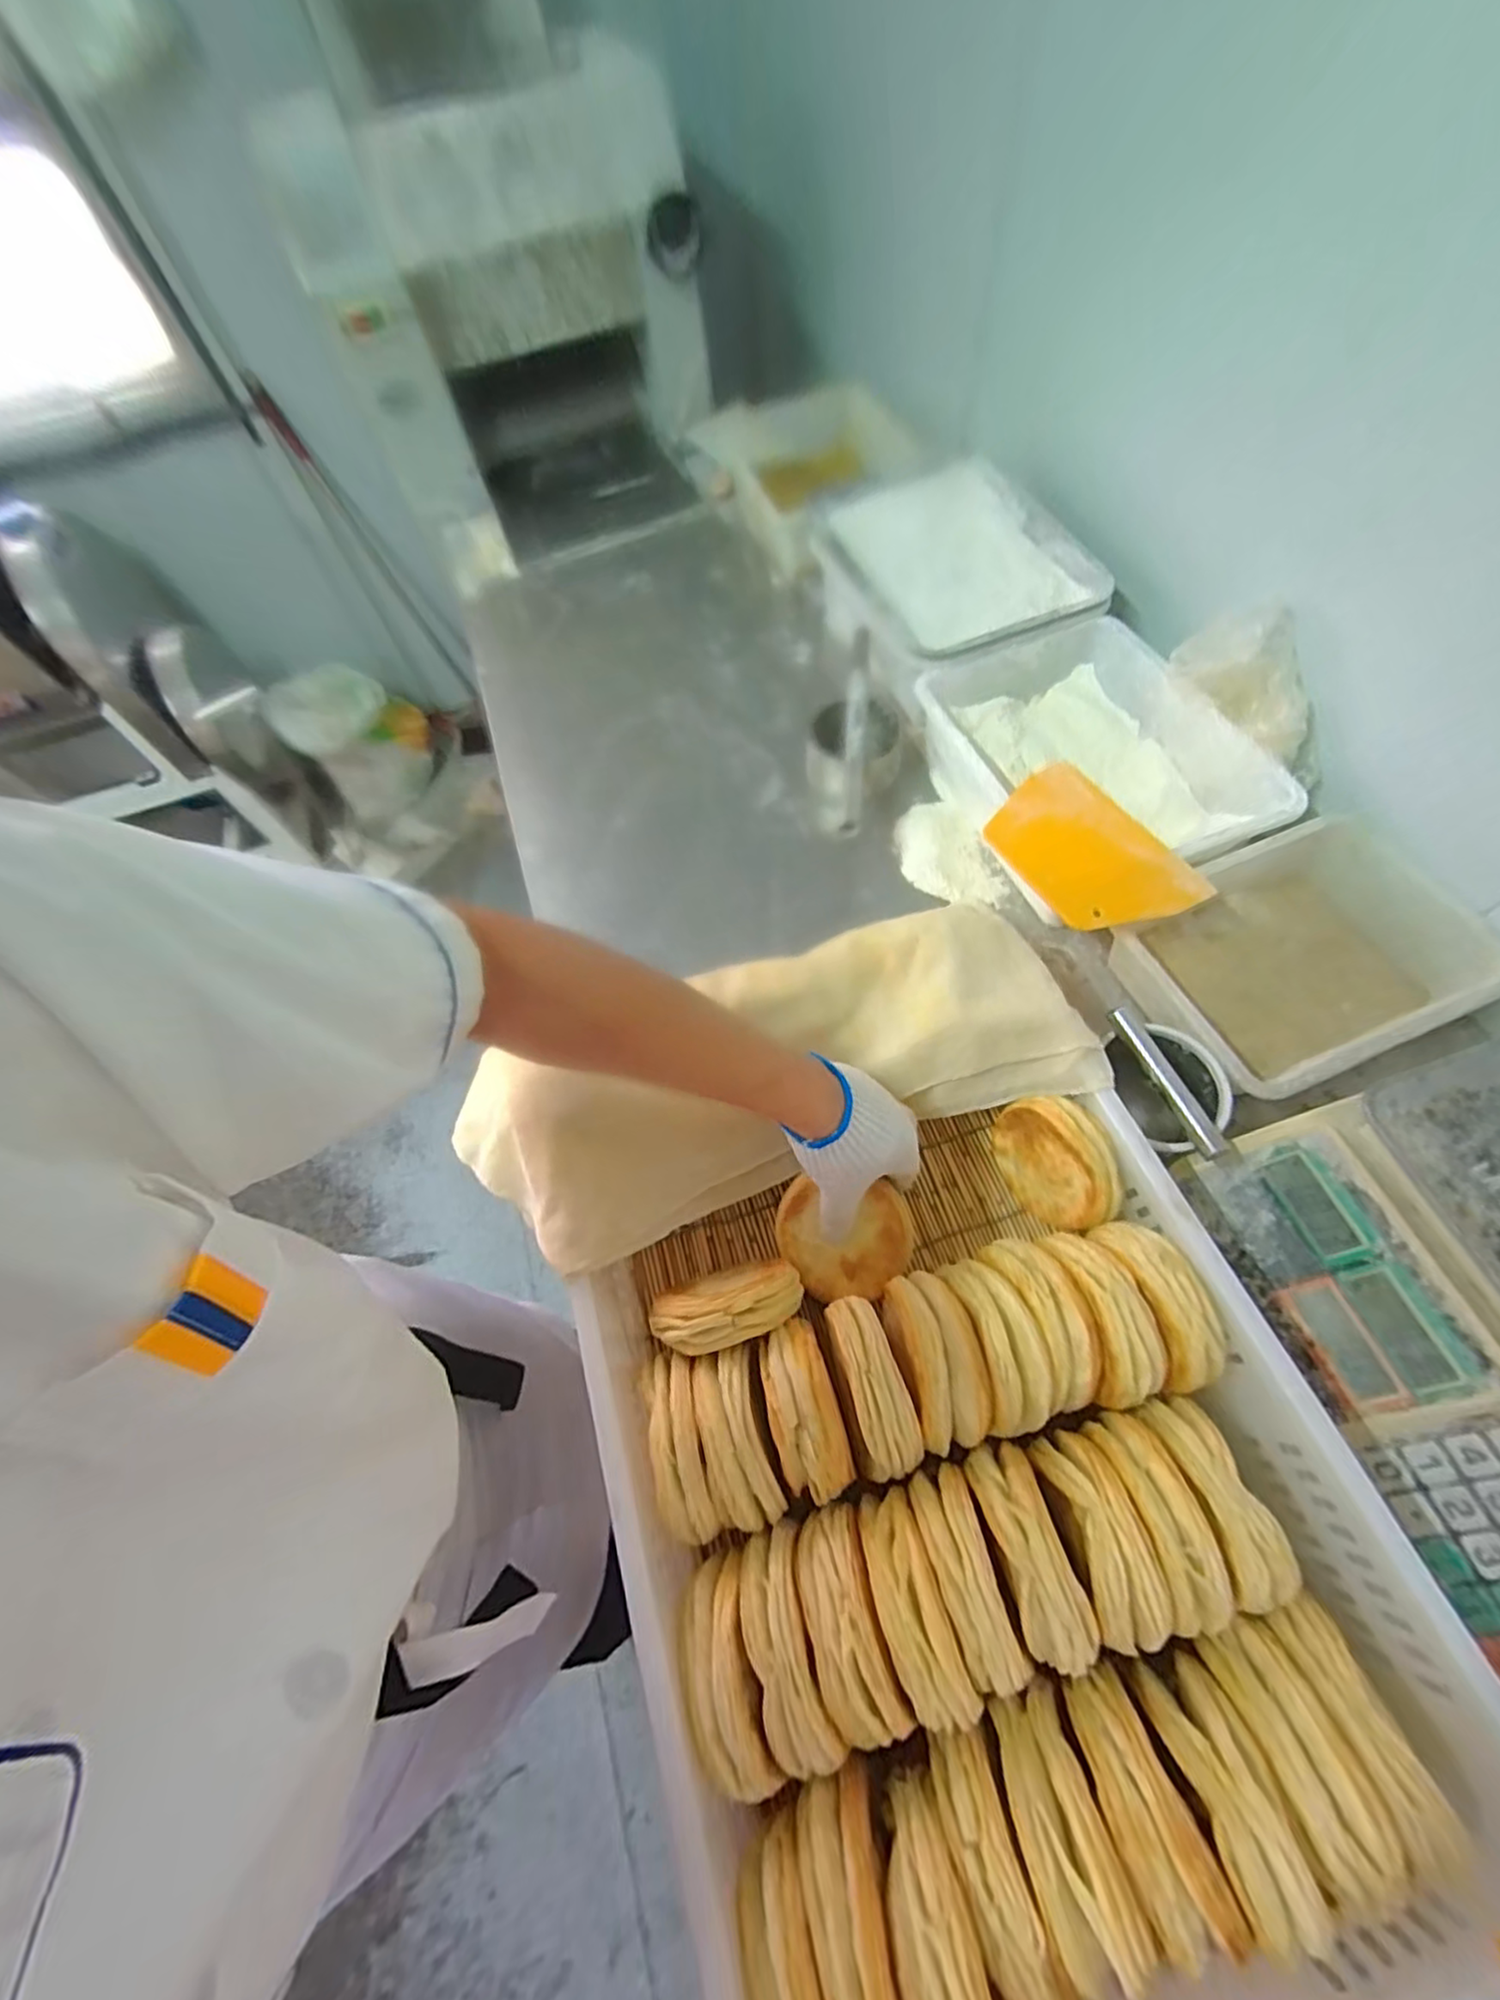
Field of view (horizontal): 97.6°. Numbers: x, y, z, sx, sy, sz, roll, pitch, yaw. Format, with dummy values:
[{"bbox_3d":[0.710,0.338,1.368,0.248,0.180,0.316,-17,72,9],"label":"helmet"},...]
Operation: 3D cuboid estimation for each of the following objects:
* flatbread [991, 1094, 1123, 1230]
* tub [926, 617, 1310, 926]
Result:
[{"bbox_3d":[0.237,0.125,0.506,0.049,0.085,0.095,-14,64,-6],"label":"flatbread"},{"bbox_3d":[0.376,-0.265,0.728,0.290,0.106,0.354,-20,65,-9],"label":"tub"}]

